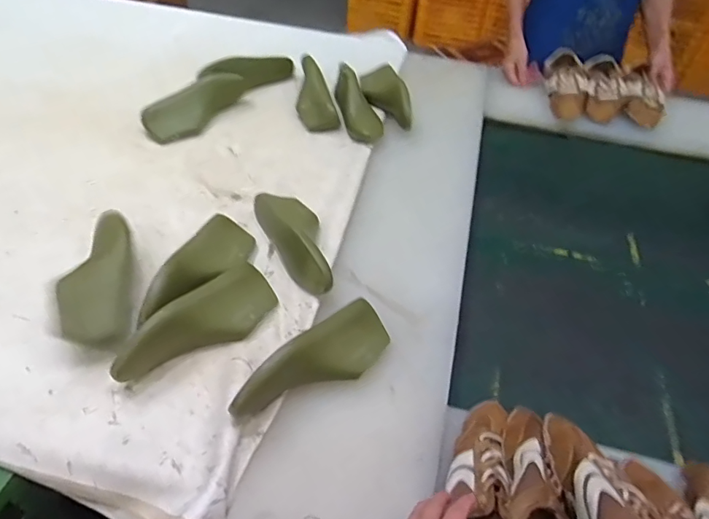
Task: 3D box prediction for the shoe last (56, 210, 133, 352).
[{"bbox_3d":[-0.391,0.031,0.766,0.082,0.083,0.232,-7,49,-11],"label":"shoe last"}]

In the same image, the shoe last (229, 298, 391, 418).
[{"bbox_3d":[-0.047,0.149,0.688,0.084,0.072,0.247,37,55,26],"label":"shoe last"}]

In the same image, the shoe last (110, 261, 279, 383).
[{"bbox_3d":[-0.221,0.097,0.721,0.085,0.079,0.251,33,53,23],"label":"shoe last"}]

